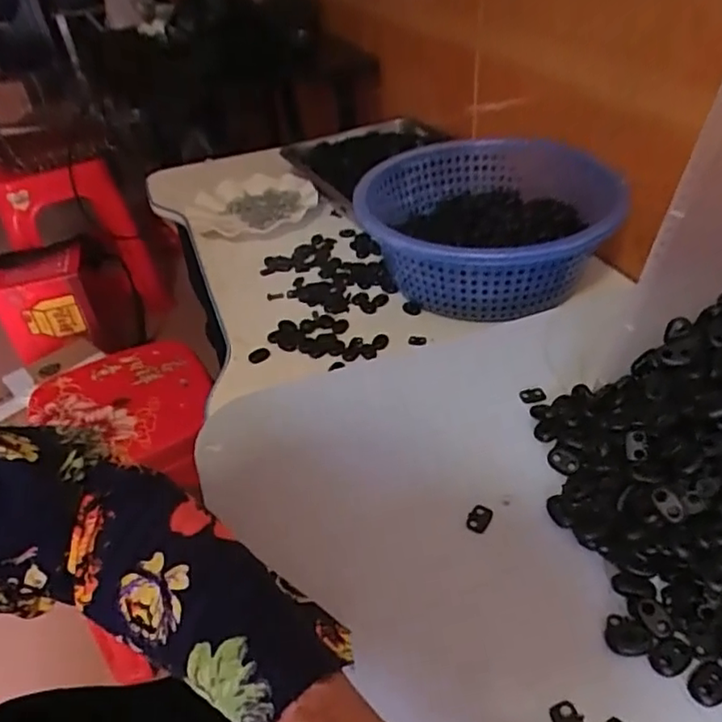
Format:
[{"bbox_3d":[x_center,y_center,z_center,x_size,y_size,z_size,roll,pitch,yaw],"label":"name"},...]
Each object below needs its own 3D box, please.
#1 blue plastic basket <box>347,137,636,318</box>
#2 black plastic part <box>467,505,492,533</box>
[{"bbox_3d":[0.143,-0.150,0.686,0.267,0.100,0.280,-13,38,-6],"label":"blue plastic basket"},{"bbox_3d":[0.072,0.096,0.371,0.012,0.004,0.019,13,42,25],"label":"black plastic part"}]

